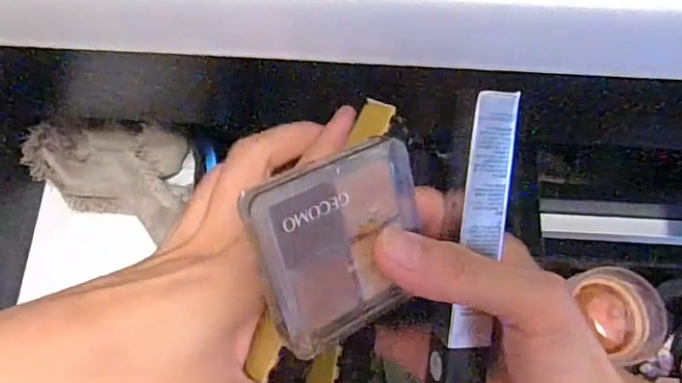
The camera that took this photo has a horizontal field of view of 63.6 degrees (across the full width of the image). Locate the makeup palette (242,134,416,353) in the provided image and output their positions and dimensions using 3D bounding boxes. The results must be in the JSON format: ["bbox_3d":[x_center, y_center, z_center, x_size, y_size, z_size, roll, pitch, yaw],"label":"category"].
[{"bbox_3d":[0.002,0.018,0.187,0.061,0.005,0.062,-23,112,-26],"label":"makeup palette"}]

